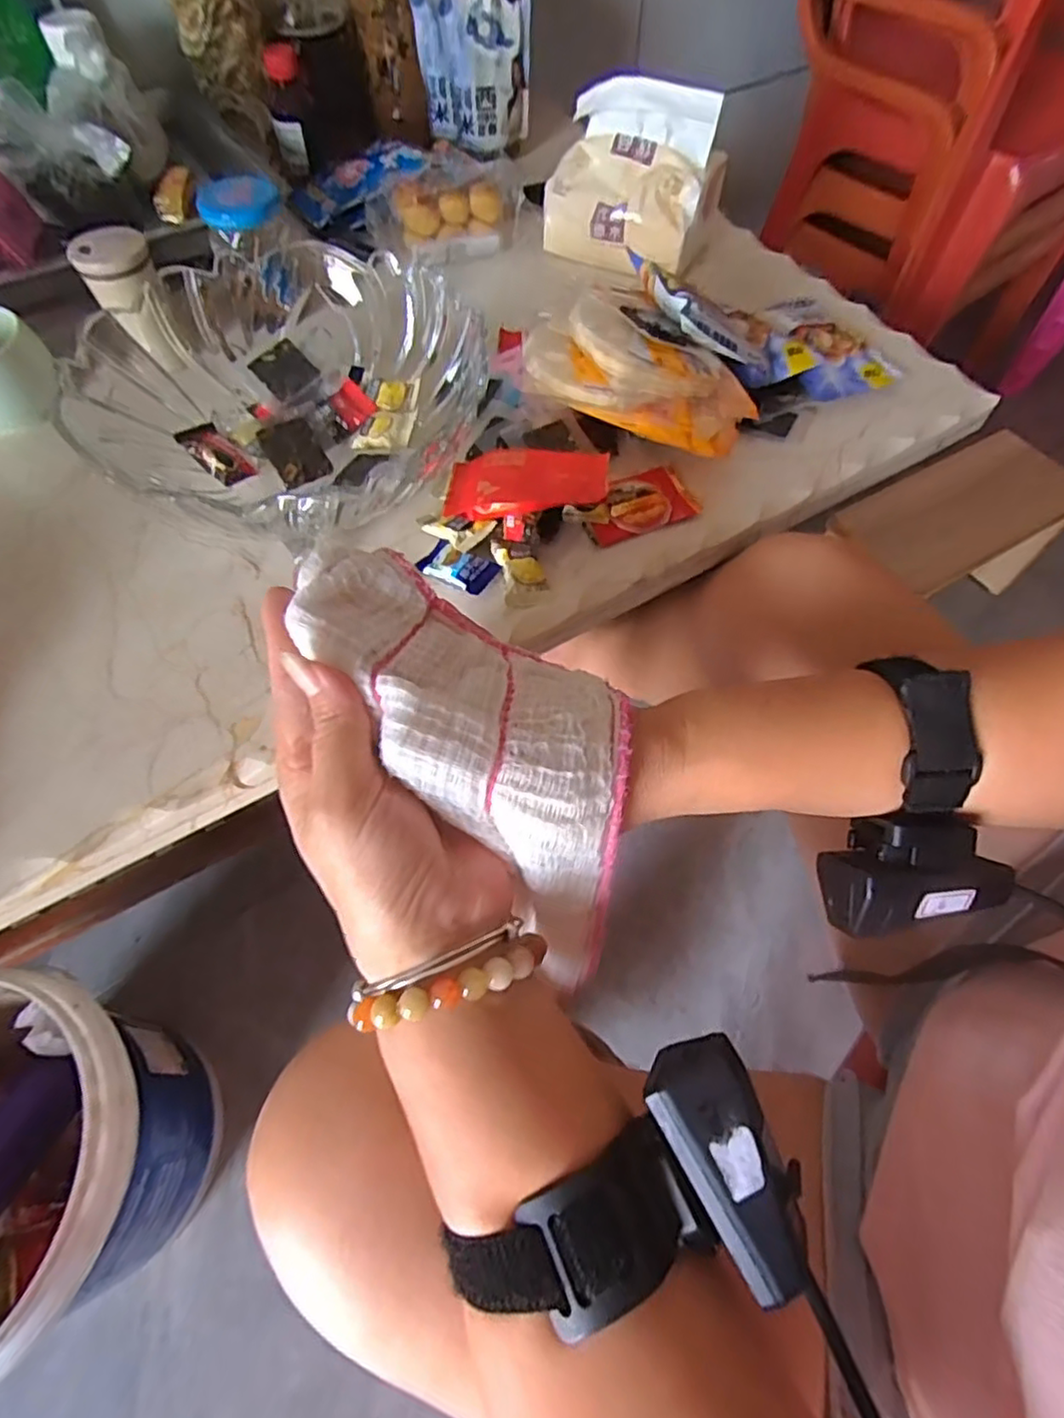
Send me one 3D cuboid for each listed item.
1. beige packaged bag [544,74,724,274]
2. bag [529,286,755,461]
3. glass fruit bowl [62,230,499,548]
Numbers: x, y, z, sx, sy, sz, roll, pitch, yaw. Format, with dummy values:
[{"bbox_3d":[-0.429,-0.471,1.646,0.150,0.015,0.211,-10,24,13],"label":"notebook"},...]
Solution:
[{"bbox_3d":[0.079,-0.448,0.549,0.132,0.113,0.057,21,62,11],"label":"beige packaged bag"},{"bbox_3d":[0.075,-0.229,0.431,0.153,0.047,0.102,20,61,-4],"label":"bag"},{"bbox_3d":[-0.147,-0.206,0.422,0.219,0.092,0.202,0,60,0],"label":"glass fruit bowl"}]

